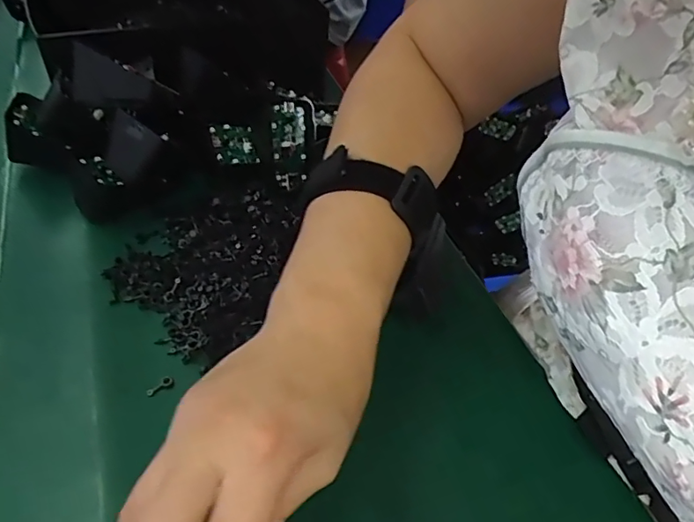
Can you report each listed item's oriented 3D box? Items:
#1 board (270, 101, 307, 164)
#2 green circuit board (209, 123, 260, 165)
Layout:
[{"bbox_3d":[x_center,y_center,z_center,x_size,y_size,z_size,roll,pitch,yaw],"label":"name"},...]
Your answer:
[{"bbox_3d":[-0.045,-0.099,0.408,0.032,0.044,0.007,-10,17,-40],"label":"board"},{"bbox_3d":[-0.088,-0.091,0.410,0.039,0.004,0.033,-12,87,-44],"label":"green circuit board"}]

